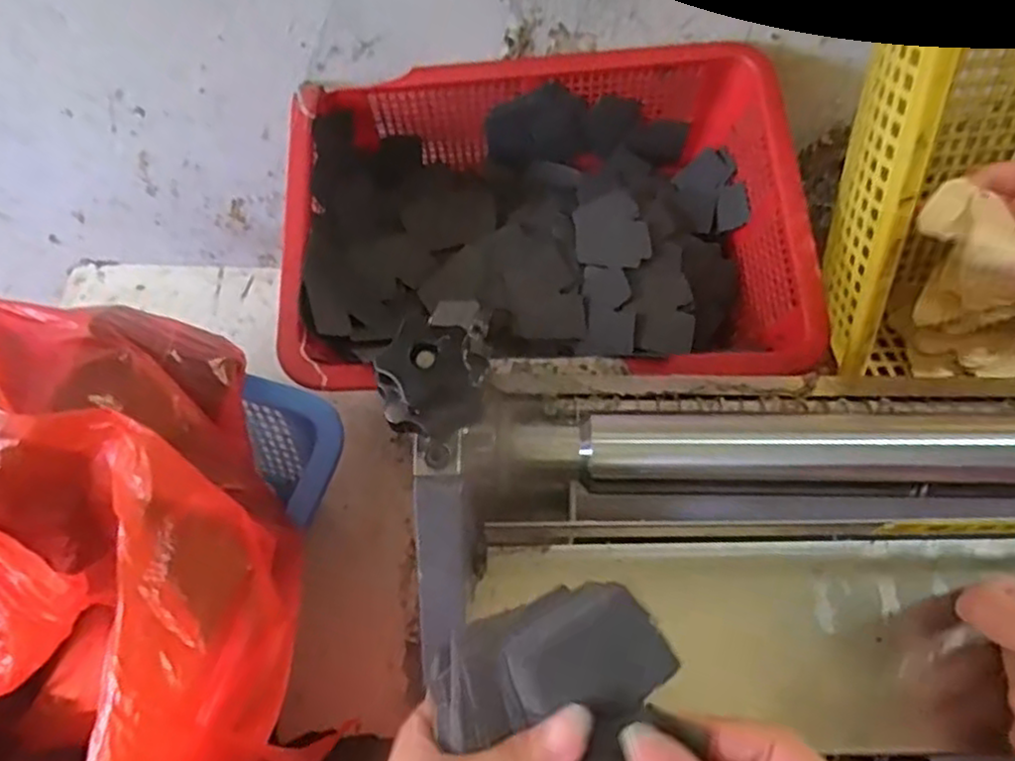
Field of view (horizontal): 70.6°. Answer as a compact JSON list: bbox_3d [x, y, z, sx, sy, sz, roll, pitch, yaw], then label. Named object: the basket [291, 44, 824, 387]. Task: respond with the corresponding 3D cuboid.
[{"bbox_3d":[0.026,-0.114,0.584,0.390,0.101,0.294,-3,64,0],"label":"basket"}]

